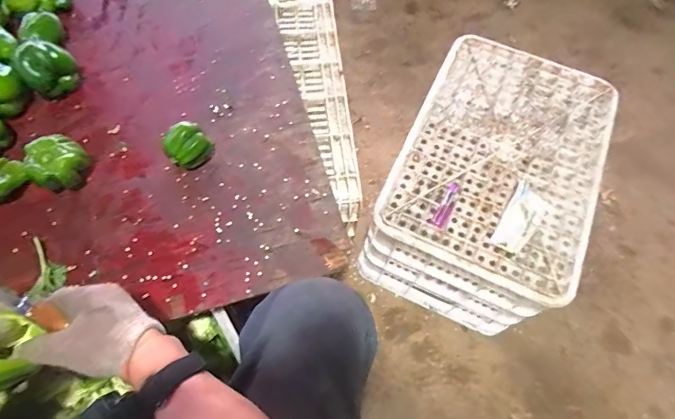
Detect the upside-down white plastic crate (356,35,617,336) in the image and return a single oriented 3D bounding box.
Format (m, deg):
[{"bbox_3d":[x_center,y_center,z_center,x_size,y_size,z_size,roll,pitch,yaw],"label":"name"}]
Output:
[{"bbox_3d":[0.304,-0.058,0.843,0.343,0.254,0.510,26,67,8],"label":"upside-down white plastic crate"}]

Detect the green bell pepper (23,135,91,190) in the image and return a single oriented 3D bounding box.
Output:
[{"bbox_3d":[-0.402,-0.065,0.583,0.067,0.069,0.075,38,71,14],"label":"green bell pepper"}]

